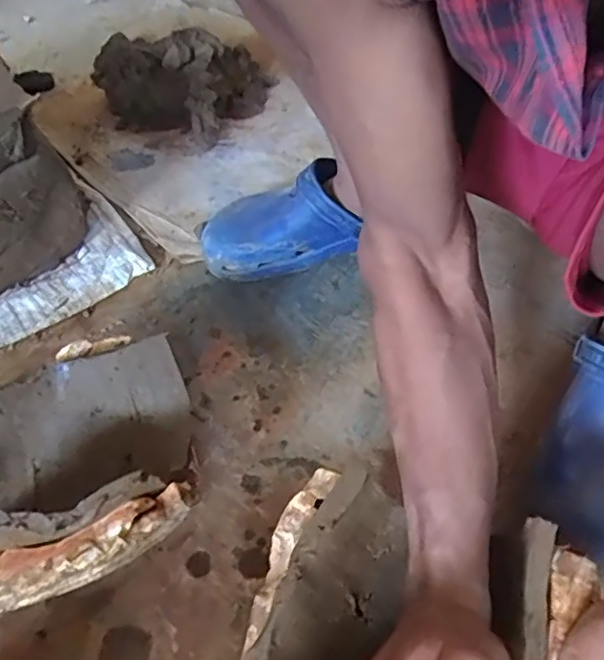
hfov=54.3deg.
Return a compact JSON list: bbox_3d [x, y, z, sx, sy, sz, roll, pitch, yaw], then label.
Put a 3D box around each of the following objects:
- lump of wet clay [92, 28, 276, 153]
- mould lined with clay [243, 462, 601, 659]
[{"bbox_3d":[-0.174,-0.359,0.849,0.258,0.113,0.197,-8,49,-1],"label":"lump of wet clay"},{"bbox_3d":[0.037,0.195,0.320,0.170,0.073,0.218,19,54,20],"label":"mould lined with clay"}]

